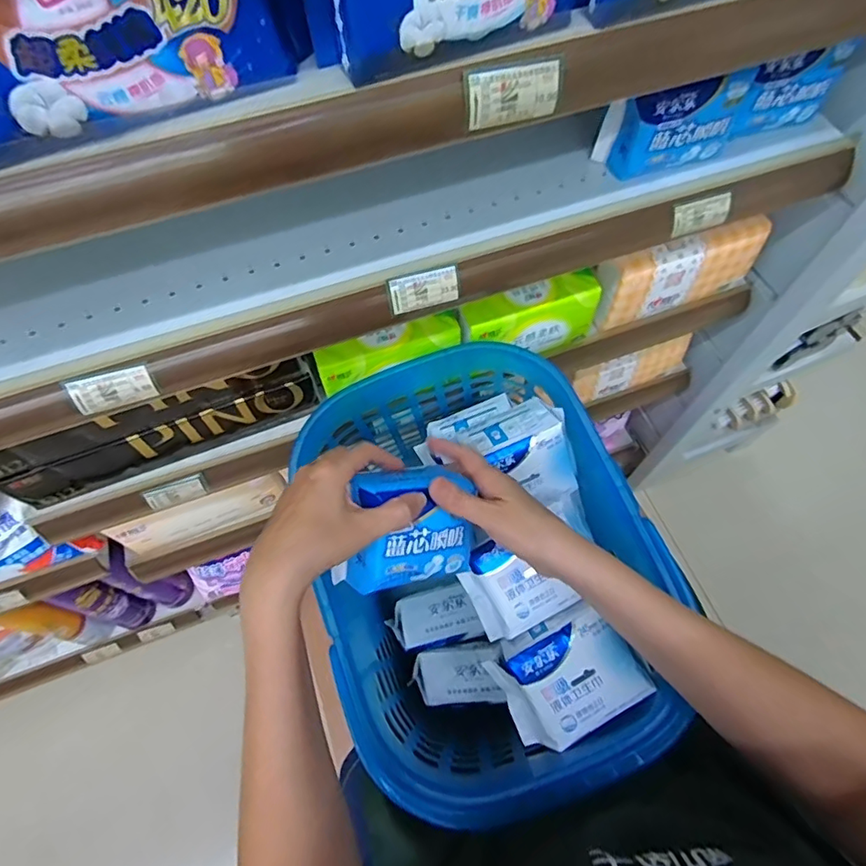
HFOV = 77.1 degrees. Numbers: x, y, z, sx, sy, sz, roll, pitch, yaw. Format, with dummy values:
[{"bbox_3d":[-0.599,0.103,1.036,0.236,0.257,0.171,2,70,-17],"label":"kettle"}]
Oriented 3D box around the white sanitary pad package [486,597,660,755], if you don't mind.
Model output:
[{"bbox_3d":[0.121,0.212,0.482,0.118,0.071,0.094,-25,66,-11],"label":"white sanitary pad package"}]

